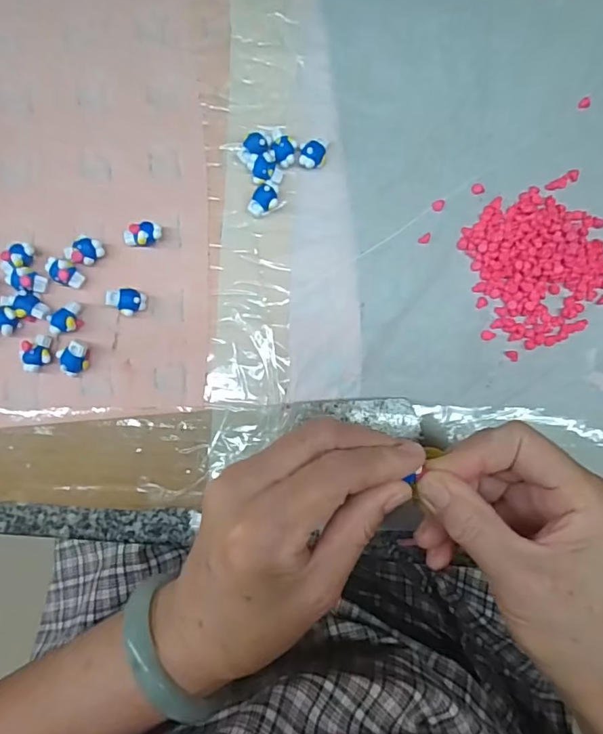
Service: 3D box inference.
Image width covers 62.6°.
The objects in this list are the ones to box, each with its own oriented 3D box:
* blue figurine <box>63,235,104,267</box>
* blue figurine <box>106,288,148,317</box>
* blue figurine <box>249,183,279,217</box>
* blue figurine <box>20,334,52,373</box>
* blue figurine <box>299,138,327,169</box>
[{"bbox_3d":[-0.127,-0.067,0.291,0.016,0.012,0.018,39,85,3],"label":"blue figurine"},{"bbox_3d":[-0.101,-0.038,0.288,0.019,0.013,0.016,16,84,0],"label":"blue figurine"},{"bbox_3d":[-0.022,-0.100,0.298,0.014,0.011,0.021,28,84,1],"label":"blue figurine"},{"bbox_3d":[-0.150,-0.008,0.284,0.014,0.011,0.022,7,84,-1],"label":"blue figurine"},{"bbox_3d":[0.007,-0.130,0.303,0.016,0.009,0.018,6,84,-1],"label":"blue figurine"}]

